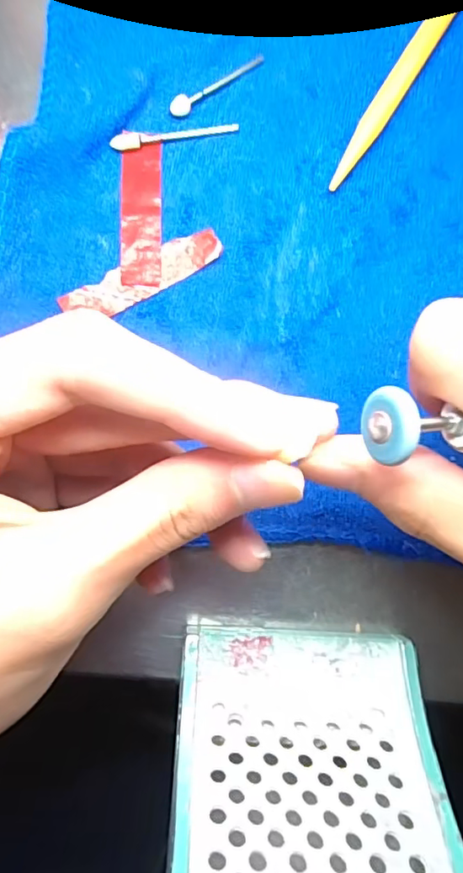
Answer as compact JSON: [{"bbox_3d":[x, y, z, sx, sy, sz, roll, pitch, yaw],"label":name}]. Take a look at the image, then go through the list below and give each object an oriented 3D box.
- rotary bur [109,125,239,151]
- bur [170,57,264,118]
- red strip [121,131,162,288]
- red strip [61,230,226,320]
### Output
[{"bbox_3d":[-0.020,-0.109,0.198,0.047,0.004,0.005,-11,82,-6],"label":"rotary bur"},{"bbox_3d":[-0.005,-0.131,0.201,0.043,0.005,0.006,-38,85,-9],"label":"bur"},{"bbox_3d":[-0.032,-0.081,0.192,0.014,0.004,0.056,0,81,-4],"label":"red strip"},{"bbox_3d":[-0.031,-0.056,0.190,0.058,0.004,0.014,-30,84,-8],"label":"red strip"}]

